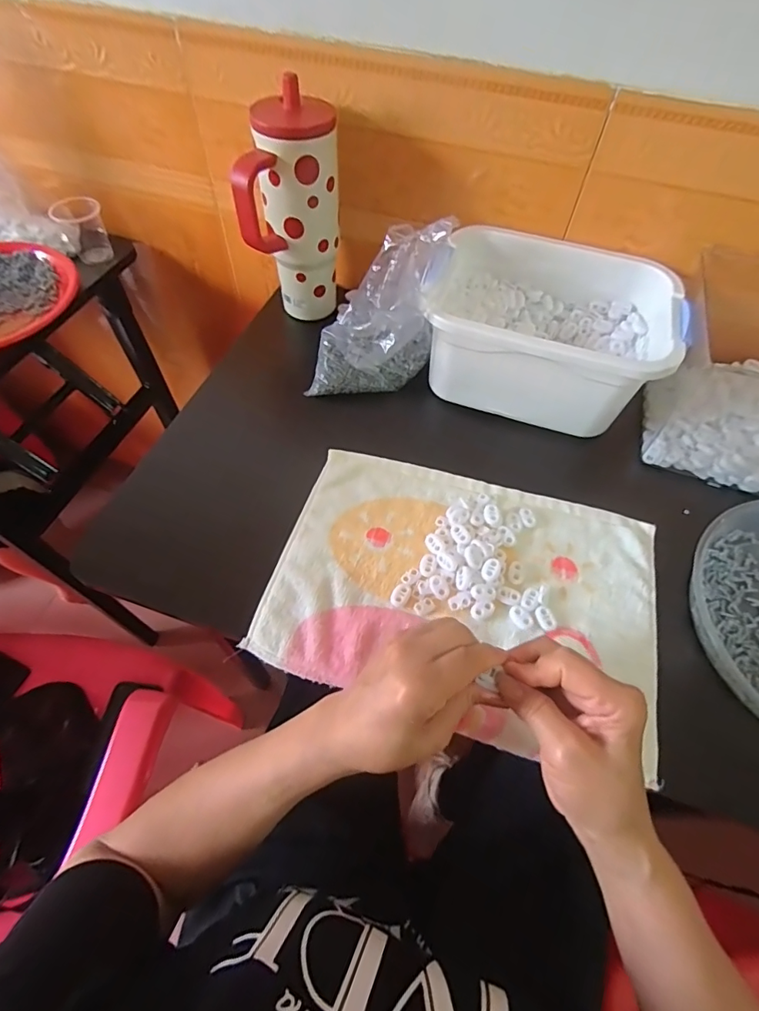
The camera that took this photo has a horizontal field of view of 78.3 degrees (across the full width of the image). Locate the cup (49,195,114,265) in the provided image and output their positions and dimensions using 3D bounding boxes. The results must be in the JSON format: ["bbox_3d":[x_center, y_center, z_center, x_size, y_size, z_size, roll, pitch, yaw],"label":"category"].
[{"bbox_3d":[-0.424,-0.396,0.669,0.063,0.070,0.070,-26,62,-17],"label":"cup"}]

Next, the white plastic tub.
[{"bbox_3d":[0.180,-0.193,0.521,0.242,0.116,0.187,17,57,8],"label":"white plastic tub"}]

